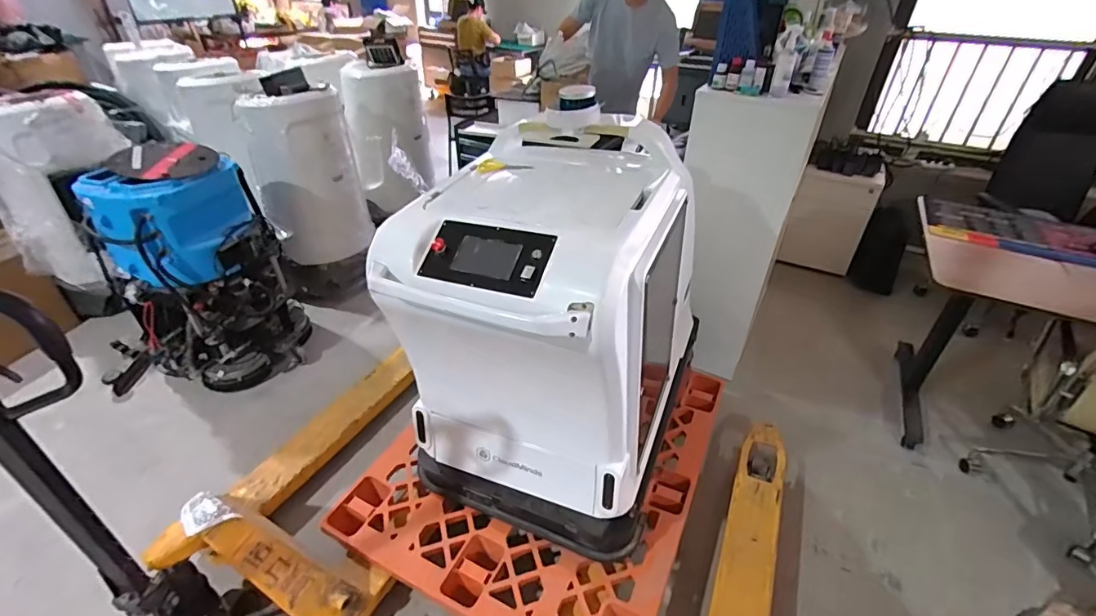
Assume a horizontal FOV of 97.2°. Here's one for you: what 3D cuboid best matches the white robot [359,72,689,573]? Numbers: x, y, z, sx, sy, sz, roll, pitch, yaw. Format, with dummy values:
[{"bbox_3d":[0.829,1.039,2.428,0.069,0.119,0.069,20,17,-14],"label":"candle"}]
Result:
[{"bbox_3d":[0.044,0.022,1.481,0.728,0.957,0.897,14,38,17],"label":"white robot"}]

